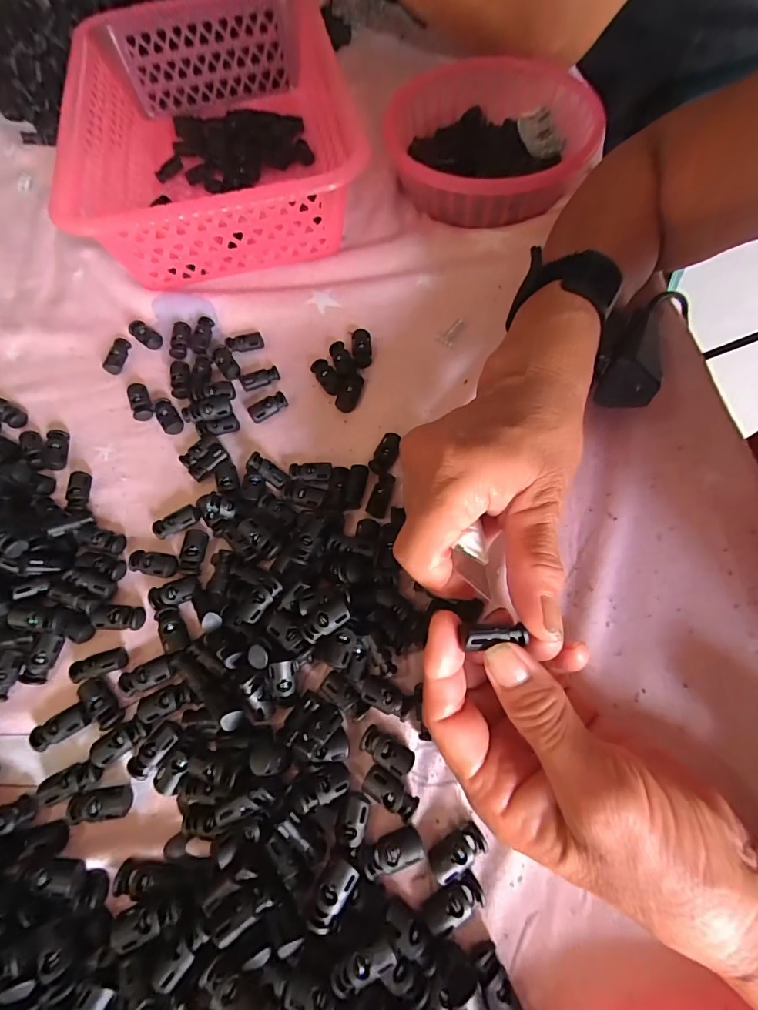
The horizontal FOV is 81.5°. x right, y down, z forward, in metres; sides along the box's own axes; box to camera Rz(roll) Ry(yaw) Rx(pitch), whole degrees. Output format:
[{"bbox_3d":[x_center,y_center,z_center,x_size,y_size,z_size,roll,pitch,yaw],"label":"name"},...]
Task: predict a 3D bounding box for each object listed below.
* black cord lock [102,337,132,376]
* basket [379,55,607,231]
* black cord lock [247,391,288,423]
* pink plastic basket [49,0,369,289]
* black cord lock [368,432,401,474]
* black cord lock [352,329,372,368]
[{"bbox_3d":[-0.201,-0.114,0.335,0.015,0.008,0.029,8,68,6],"label":"black cord lock"},{"bbox_3d":[0.097,-0.306,0.376,0.159,0.049,0.164,-1,67,3],"label":"basket"},{"bbox_3d":[-0.077,-0.068,0.307,0.027,0.007,0.013,-37,70,-12],"label":"black cord lock"},{"bbox_3d":[-0.138,-0.317,0.378,0.209,0.074,0.288,-10,67,-1],"label":"pink plastic basket"},{"bbox_3d":[0.004,-0.033,0.285,0.014,0.006,0.028,26,83,13],"label":"black cord lock"},{"bbox_3d":[-0.013,-0.114,0.318,0.014,0.006,0.030,-5,67,1],"label":"black cord lock"}]

